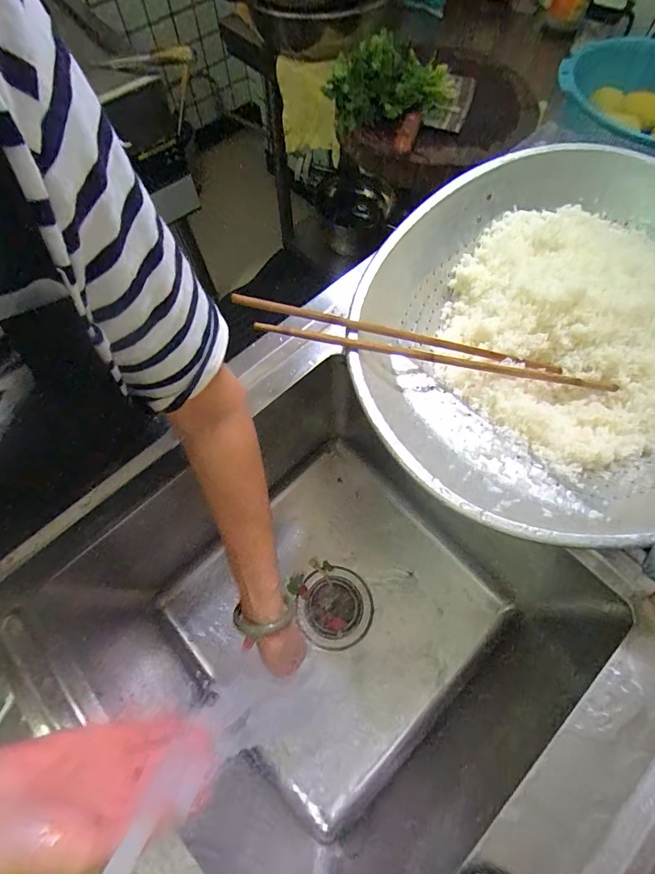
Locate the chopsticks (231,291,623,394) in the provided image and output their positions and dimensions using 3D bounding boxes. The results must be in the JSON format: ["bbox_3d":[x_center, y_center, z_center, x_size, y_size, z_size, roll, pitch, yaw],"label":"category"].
[{"bbox_3d":[0.116,-0.092,0.446,0.425,0.022,0.036,9,67,-12],"label":"chopsticks"}]

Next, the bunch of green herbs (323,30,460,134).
[{"bbox_3d":[0.106,-0.618,0.733,0.238,0.100,0.109,14,68,8],"label":"bunch of green herbs"}]

